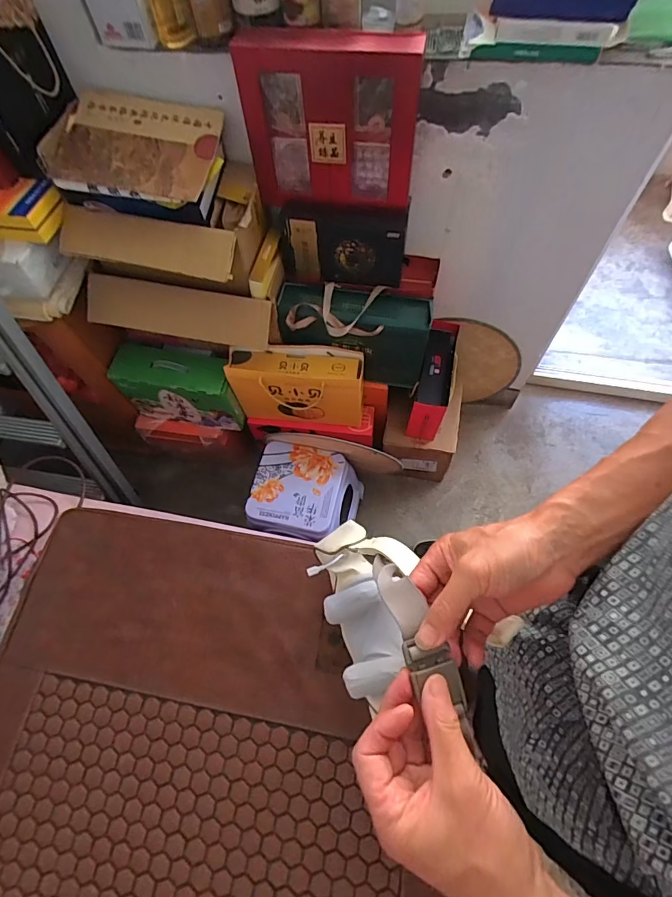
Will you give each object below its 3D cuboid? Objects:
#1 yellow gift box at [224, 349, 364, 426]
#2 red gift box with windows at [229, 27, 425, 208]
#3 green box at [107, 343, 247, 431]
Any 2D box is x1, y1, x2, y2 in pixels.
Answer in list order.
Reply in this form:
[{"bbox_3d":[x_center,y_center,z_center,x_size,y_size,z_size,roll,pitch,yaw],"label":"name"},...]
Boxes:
[{"bbox_3d":[-0.099,-0.164,1.213,0.341,0.222,0.086,4,64,5],"label":"yellow gift box"},{"bbox_3d":[-0.011,-0.613,0.842,0.330,0.275,0.075,3,64,4],"label":"red gift box with windows"},{"bbox_3d":[-0.435,-0.177,1.262,0.335,0.211,0.123,9,65,7],"label":"green box"}]

